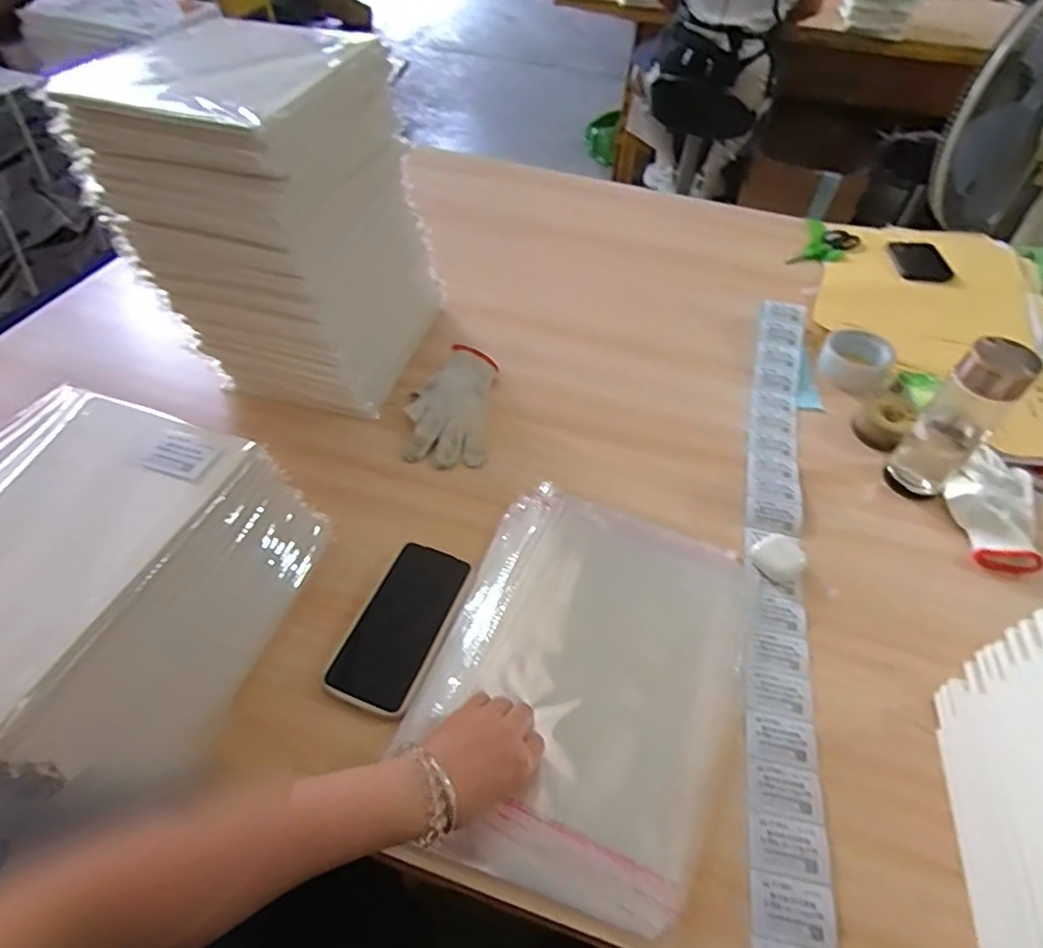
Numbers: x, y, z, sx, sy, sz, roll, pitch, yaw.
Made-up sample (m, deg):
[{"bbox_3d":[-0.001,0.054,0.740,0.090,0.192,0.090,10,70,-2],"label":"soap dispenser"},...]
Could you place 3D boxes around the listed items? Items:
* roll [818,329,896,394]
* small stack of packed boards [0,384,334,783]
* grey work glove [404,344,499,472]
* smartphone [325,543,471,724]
[{"bbox_3d":[0.464,-0.156,0.859,0.091,0.051,0.093,2,48,-3],"label":"roll"},{"bbox_3d":[-0.334,0.089,0.497,0.214,0.174,0.270,15,49,8],"label":"small stack of packed boards"},{"bbox_3d":[-0.089,-0.090,0.785,0.103,0.033,0.192,6,48,1],"label":"grey work glove"},{"bbox_3d":[-0.112,0.139,0.577,0.082,0.016,0.161,19,50,11],"label":"smartphone"}]

